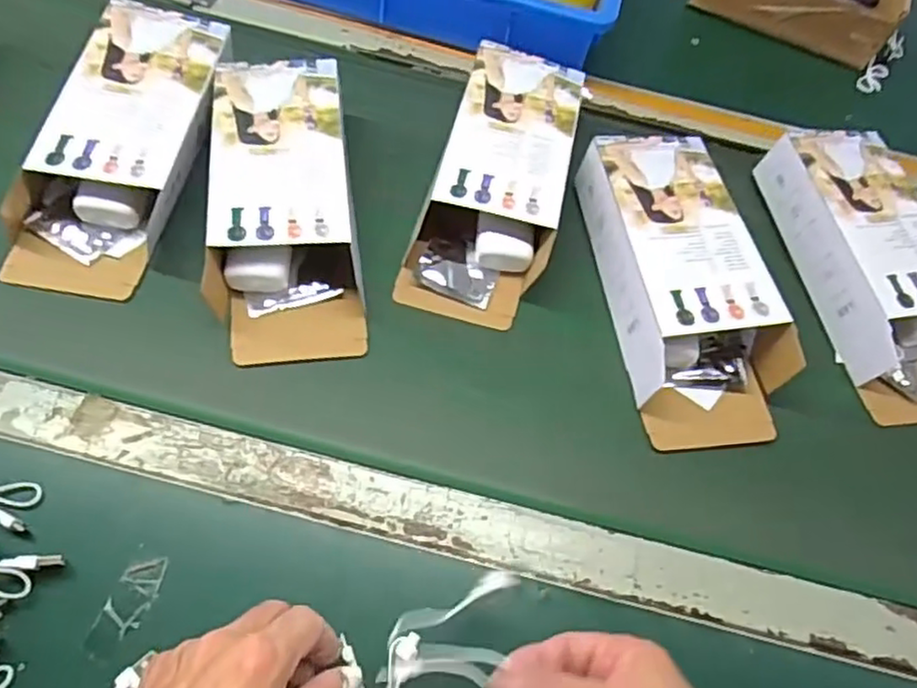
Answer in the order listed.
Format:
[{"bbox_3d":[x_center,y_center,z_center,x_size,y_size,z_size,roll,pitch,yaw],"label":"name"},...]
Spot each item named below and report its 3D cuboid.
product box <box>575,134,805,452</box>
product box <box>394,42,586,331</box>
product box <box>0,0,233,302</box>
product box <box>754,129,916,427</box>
[{"bbox_3d":[0.174,-0.049,0.523,0.111,0.059,0.251,-7,61,-4],"label":"product box"},{"bbox_3d":[0.037,-0.137,0.554,0.103,0.054,0.252,15,62,8],"label":"product box"},{"bbox_3d":[-0.254,-0.158,0.523,0.113,0.062,0.255,10,61,5],"label":"product box"},{"bbox_3d":[0.347,-0.066,0.552,0.108,0.055,0.250,-9,61,-5],"label":"product box"}]

